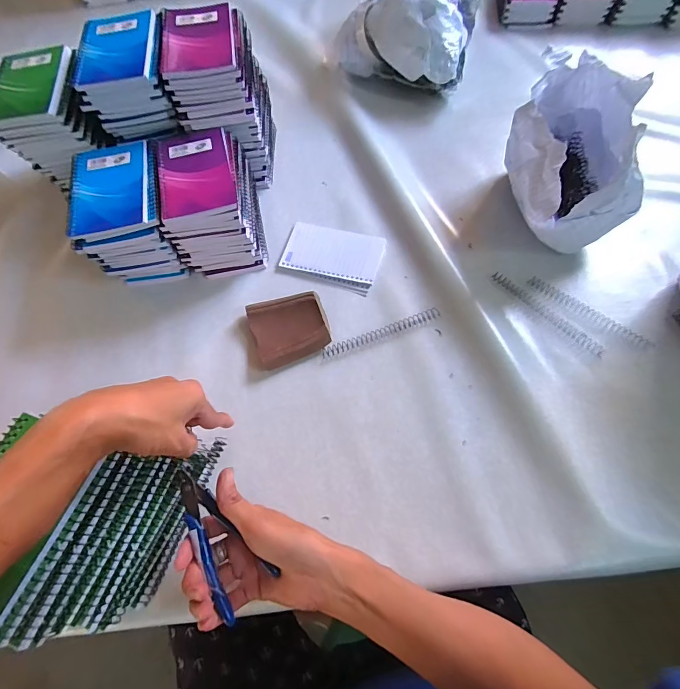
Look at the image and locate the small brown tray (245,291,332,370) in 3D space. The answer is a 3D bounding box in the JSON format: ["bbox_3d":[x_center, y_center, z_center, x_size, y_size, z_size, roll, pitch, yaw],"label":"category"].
[{"bbox_3d":[-0.059,-0.020,0.450,0.088,0.022,0.084,-22,66,-6],"label":"small brown tray"}]

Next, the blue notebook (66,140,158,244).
[{"bbox_3d":[-0.254,-0.179,0.419,0.096,0.010,0.136,-13,66,-4],"label":"blue notebook"}]

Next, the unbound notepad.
[{"bbox_3d":[-0.010,-0.122,0.499,0.130,0.006,0.090,17,68,11],"label":"unbound notepad"}]

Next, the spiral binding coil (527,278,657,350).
[{"bbox_3d":[0.296,-0.040,0.440,0.146,0.008,0.018,36,72,17],"label":"spiral binding coil"}]

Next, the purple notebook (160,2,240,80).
[{"bbox_3d":[-0.166,-0.360,0.433,0.081,0.014,0.125,-11,66,-3],"label":"purple notebook"}]

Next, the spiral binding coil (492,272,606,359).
[{"bbox_3d":[0.249,-0.039,0.446,0.015,0.009,0.151,-42,70,-14],"label":"spiral binding coil"}]

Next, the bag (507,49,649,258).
[{"bbox_3d":[0.279,-0.229,0.455,0.135,0.141,0.209,-4,66,2],"label":"bag"}]

